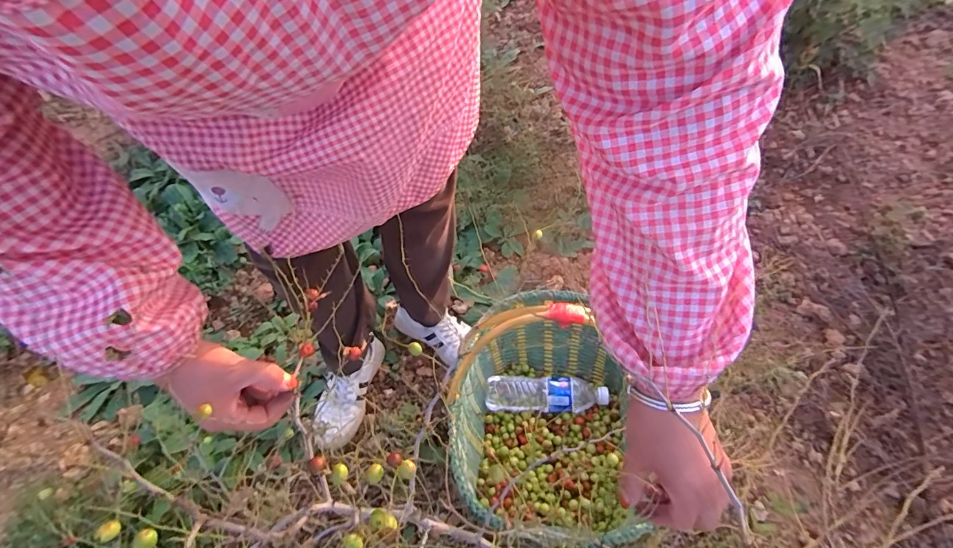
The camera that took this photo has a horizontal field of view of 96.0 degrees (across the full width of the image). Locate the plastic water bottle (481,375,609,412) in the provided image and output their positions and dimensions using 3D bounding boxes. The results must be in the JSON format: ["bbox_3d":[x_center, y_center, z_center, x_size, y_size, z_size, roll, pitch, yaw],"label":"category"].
[{"bbox_3d":[0.134,0.234,0.828,0.227,0.074,0.062,2,58,6],"label":"plastic water bottle"}]

